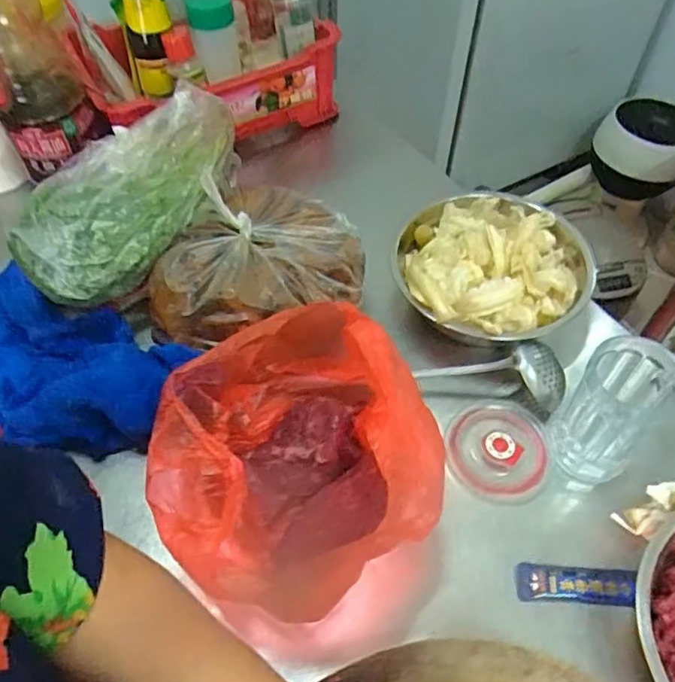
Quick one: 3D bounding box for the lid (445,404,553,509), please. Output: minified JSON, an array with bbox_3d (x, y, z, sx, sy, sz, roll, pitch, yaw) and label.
[{"bbox_3d":[0.155,0.105,0.567,0.096,0.014,0.102,-1,54,1],"label":"lid"}]

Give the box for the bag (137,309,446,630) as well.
[{"bbox_3d":[-0.047,0.084,0.473,0.215,0.164,0.237,-26,58,-16],"label":"bag"}]

